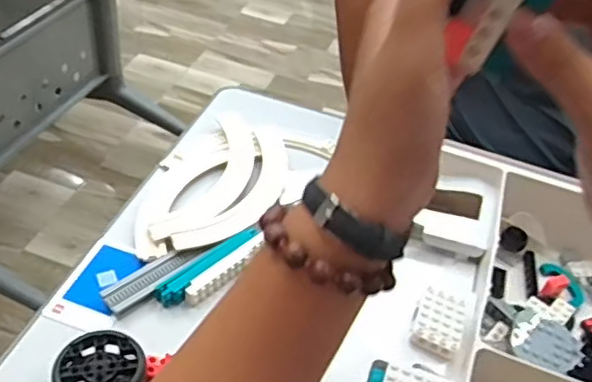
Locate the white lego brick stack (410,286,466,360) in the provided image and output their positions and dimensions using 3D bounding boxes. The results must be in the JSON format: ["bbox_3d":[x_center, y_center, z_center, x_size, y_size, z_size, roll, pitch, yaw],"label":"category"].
[{"bbox_3d":[0.095,0.087,0.409,0.031,0.013,0.044,20,44,12],"label":"white lego brick stack"}]

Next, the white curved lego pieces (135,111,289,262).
[{"bbox_3d":[-0.070,-0.014,0.568,0.117,0.016,0.187,7,43,-1],"label":"white curved lego pieces"}]

